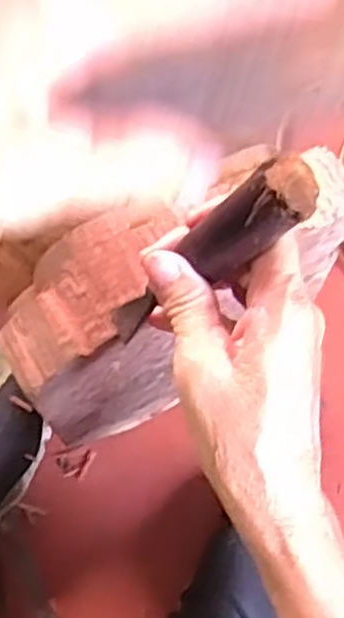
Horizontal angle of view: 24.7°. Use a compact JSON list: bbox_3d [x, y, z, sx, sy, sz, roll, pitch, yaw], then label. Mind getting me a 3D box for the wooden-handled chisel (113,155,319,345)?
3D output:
[{"bbox_3d":[0.011,-0.018,0.347,0.022,0.145,0.024,-6,71,-32],"label":"wooden-handled chisel"}]

